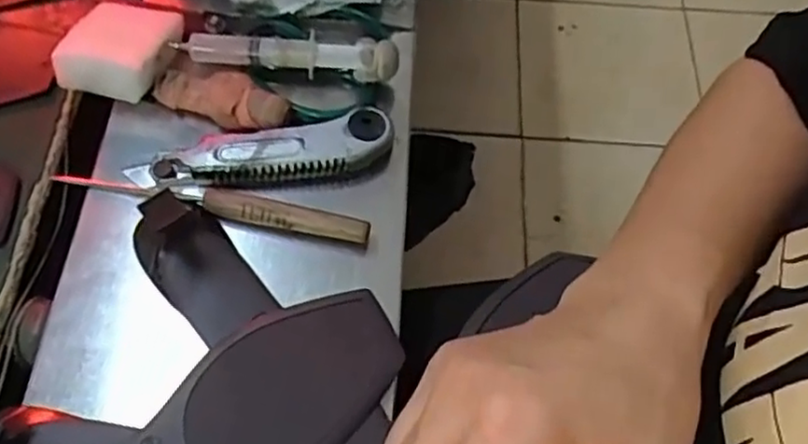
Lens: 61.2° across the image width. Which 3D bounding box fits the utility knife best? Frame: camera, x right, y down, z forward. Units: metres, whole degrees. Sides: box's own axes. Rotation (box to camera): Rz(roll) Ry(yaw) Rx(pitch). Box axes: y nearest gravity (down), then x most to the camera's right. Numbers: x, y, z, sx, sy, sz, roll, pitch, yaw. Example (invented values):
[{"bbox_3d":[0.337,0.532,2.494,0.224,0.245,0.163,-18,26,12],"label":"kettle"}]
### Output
[{"bbox_3d":[-0.087,-0.043,0.422,0.158,0.013,0.037,-12,64,-8],"label":"utility knife"}]

